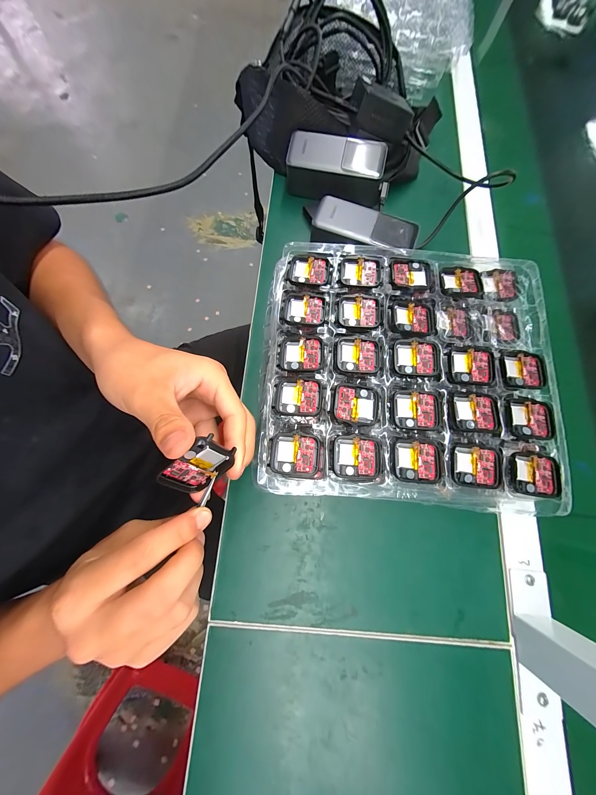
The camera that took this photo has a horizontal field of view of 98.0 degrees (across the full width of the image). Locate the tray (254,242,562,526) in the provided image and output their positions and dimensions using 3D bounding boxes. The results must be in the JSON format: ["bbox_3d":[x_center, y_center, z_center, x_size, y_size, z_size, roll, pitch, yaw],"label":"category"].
[{"bbox_3d":[0.110,-0.034,0.264,0.290,0.025,0.263,4,75,1],"label":"tray"}]

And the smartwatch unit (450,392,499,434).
[{"bbox_3d":[0.168,0.014,0.244,0.043,0.005,0.037,5,75,1],"label":"smartwatch unit"}]

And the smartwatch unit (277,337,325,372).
[{"bbox_3d":[0.003,-0.042,0.261,0.045,0.009,0.036,4,75,1],"label":"smartwatch unit"}]

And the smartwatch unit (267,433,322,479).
[{"bbox_3d":[-0.003,0.051,0.233,0.045,0.007,0.036,6,75,1],"label":"smartwatch unit"}]

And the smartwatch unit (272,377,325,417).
[{"bbox_3d":[0.001,0.000,0.246,0.045,0.009,0.036,6,75,1],"label":"smartwatch unit"}]

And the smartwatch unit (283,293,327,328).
[{"bbox_3d":[0.007,-0.091,0.276,0.044,0.010,0.038,10,76,2],"label":"smartwatch unit"}]

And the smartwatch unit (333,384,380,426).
[{"bbox_3d":[0.055,0.007,0.243,0.042,0.005,0.037,8,75,2],"label":"smartwatch unit"}]

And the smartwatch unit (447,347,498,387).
[{"bbox_3d":[0.172,-0.030,0.255,0.045,0.006,0.039,7,75,2],"label":"smartwatch unit"}]

